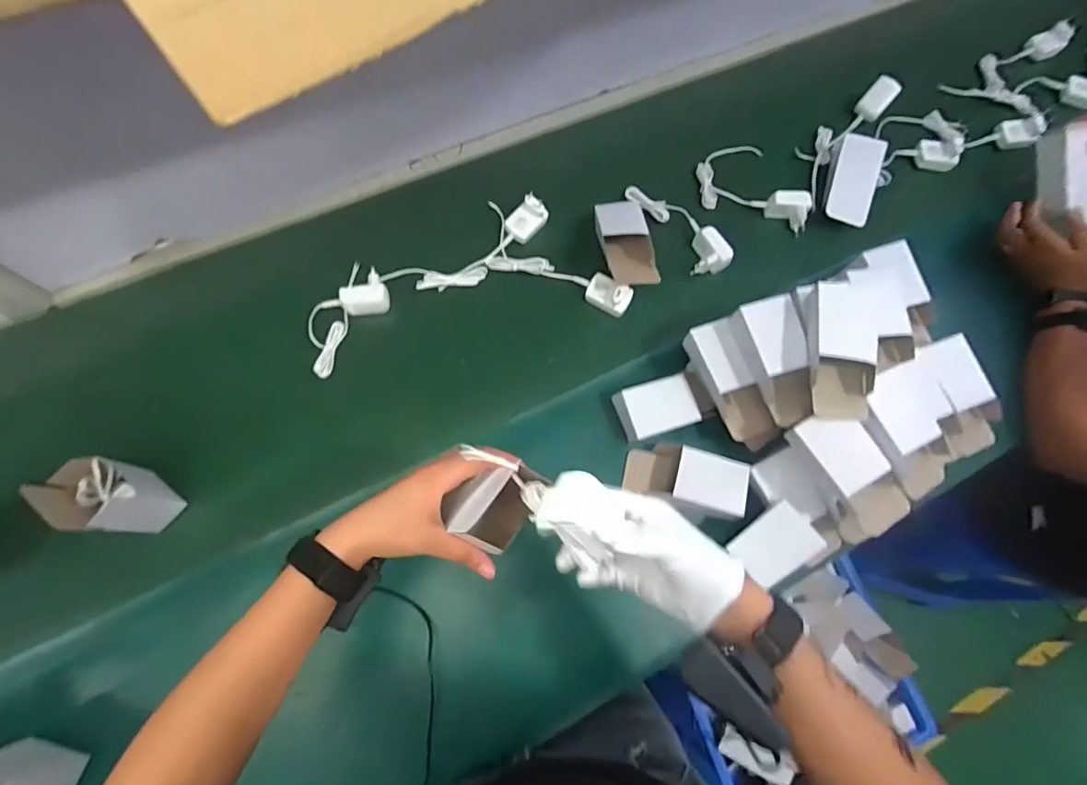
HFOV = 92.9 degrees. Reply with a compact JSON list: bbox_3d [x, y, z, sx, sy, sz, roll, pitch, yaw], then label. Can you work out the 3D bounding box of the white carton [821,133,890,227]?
[{"bbox_3d":[0.478,-0.326,0.796,0.070,0.023,0.151,21,79,7],"label":"white carton"}]

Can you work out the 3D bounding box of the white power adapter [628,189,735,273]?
[{"bbox_3d":[0.203,-0.247,0.777,0.062,0.039,0.182,-32,70,-17],"label":"white power adapter"}]

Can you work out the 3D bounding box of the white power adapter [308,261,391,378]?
[{"bbox_3d":[-0.262,-0.104,0.692,0.080,0.037,0.146,24,78,9],"label":"white power adapter"}]

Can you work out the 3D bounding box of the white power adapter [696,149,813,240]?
[{"bbox_3d":[0.332,-0.333,0.815,0.176,0.035,0.137,17,65,6],"label":"white power adapter"}]

